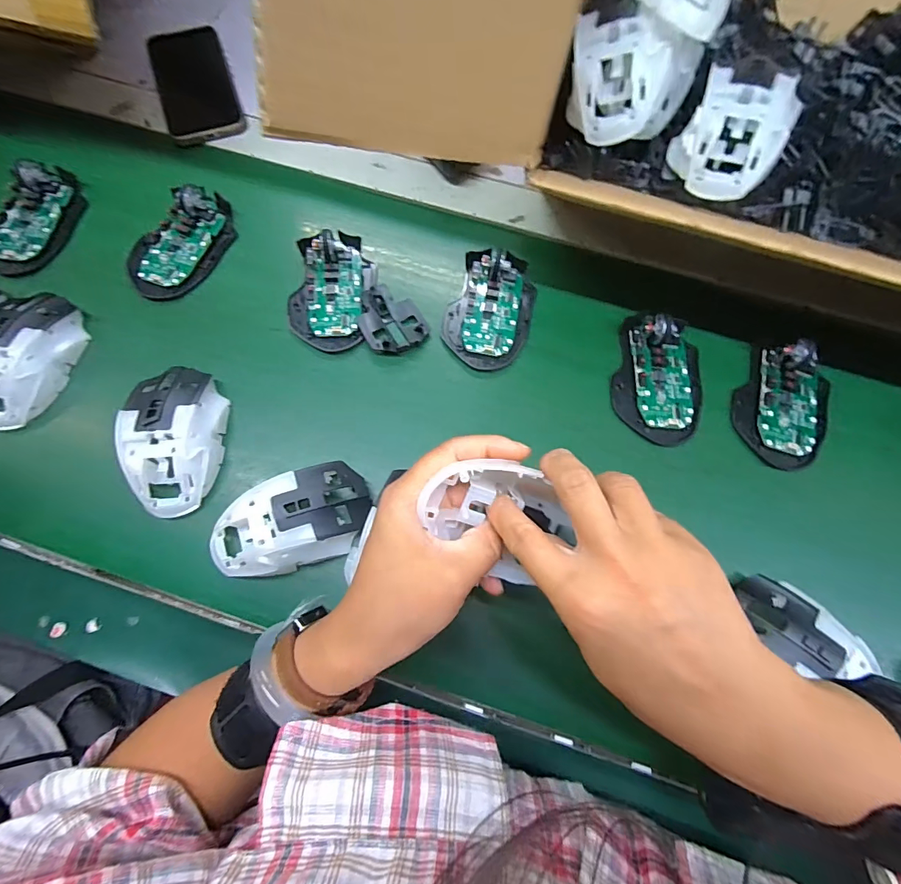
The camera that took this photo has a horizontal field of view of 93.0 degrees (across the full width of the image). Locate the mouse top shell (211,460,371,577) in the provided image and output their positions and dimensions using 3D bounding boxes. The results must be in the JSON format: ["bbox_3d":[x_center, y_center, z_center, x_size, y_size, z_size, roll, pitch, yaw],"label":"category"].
[{"bbox_3d":[-0.113,0.056,0.302,0.111,0.034,0.063,-16,73,-7],"label":"mouse top shell"}]

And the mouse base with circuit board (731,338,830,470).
[{"bbox_3d":[0.274,-0.032,0.344,0.070,0.027,0.100,27,73,7],"label":"mouse base with circuit board"}]

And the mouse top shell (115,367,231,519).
[{"bbox_3d":[-0.207,-0.004,0.319,0.060,0.034,0.111,0,72,-2],"label":"mouse top shell"}]

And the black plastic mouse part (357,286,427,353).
[{"bbox_3d":[-0.052,-0.107,0.370,0.053,0.008,0.067,-26,74,-10],"label":"black plastic mouse part"}]

